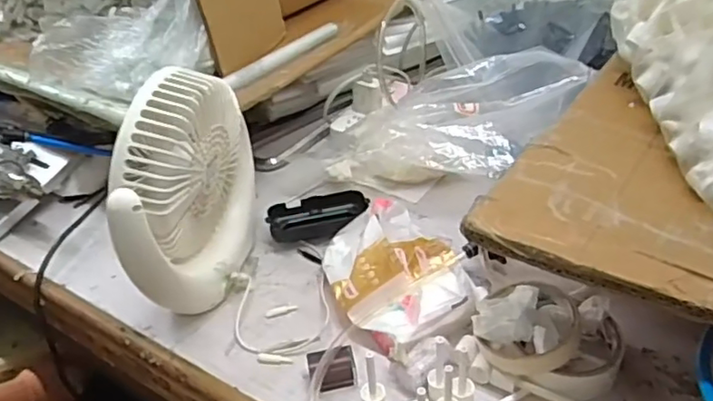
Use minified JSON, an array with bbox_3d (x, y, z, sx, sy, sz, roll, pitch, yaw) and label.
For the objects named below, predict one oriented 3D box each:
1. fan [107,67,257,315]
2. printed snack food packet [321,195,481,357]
[{"bbox_3d":[-0.149,-0.009,0.560,0.052,0.208,0.192,3,37,12],"label":"fan"},{"bbox_3d":[0.040,0.063,0.559,0.127,0.060,0.147,-13,37,-9],"label":"printed snack food packet"}]

